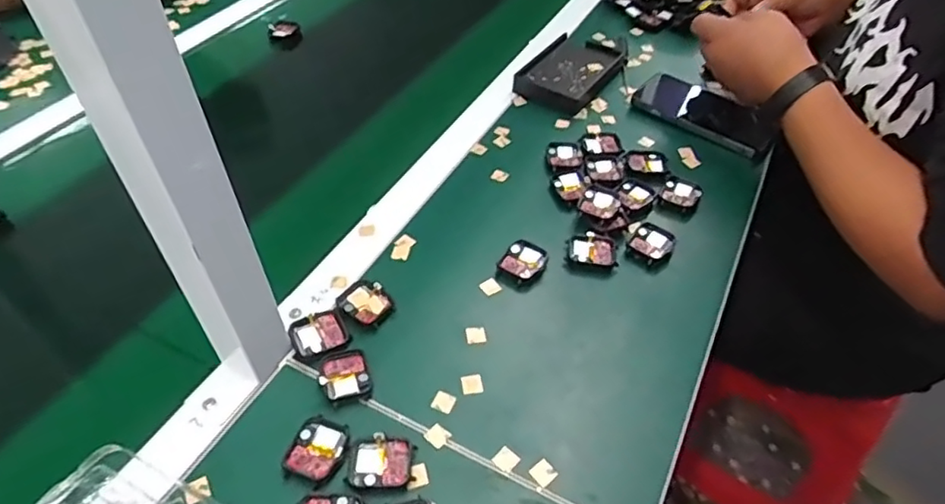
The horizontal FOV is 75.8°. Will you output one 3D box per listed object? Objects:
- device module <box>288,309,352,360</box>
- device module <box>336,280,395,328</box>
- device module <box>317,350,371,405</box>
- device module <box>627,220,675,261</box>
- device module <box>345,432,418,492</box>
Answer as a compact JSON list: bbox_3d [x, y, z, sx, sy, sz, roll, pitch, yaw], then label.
[{"bbox_3d":[-0.125,0.066,0.496,0.044,0.006,0.041,-26,52,-22],"label":"device module"},{"bbox_3d":[-0.092,0.043,0.523,0.044,0.008,0.038,26,52,22],"label":"device module"},{"bbox_3d":[-0.100,0.097,0.475,0.037,0.005,0.043,-16,49,-14],"label":"device module"},{"bbox_3d":[0.172,-0.010,0.584,0.036,0.015,0.041,32,54,26],"label":"device module"},{"bbox_3d":[-0.064,0.147,0.426,0.046,0.007,0.036,-6,47,-6],"label":"device module"}]

